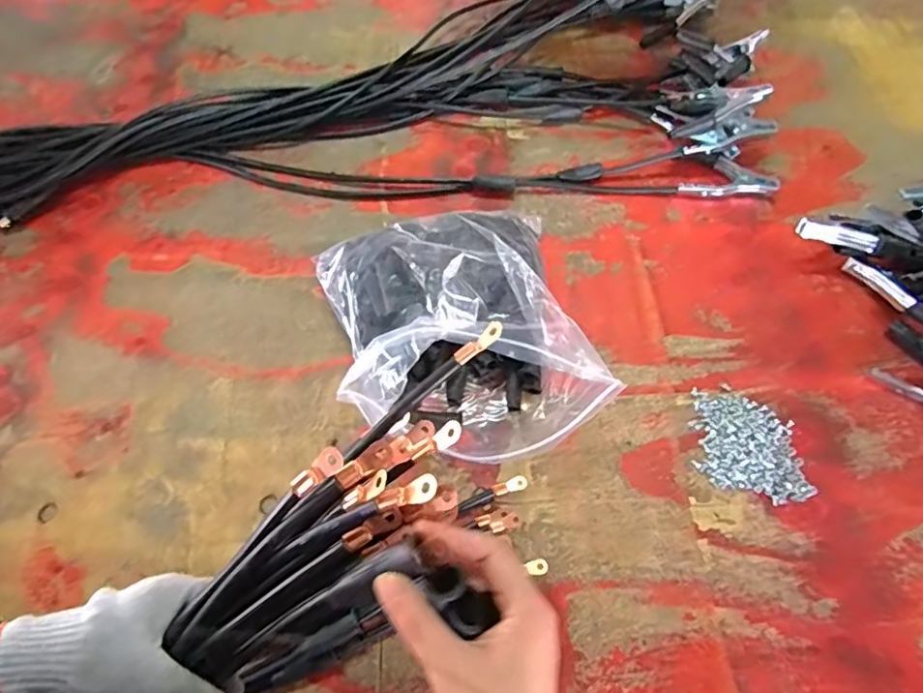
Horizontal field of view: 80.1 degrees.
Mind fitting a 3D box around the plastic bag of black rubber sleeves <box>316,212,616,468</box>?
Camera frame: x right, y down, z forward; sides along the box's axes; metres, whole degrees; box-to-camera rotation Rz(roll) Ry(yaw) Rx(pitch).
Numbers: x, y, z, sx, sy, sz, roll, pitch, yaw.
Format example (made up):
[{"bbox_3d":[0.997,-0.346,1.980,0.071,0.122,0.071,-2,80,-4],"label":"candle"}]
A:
[{"bbox_3d":[-0.008,-0.026,0.620,0.287,0.127,0.315,-12,63,-4],"label":"plastic bag of black rubber sleeves"}]

